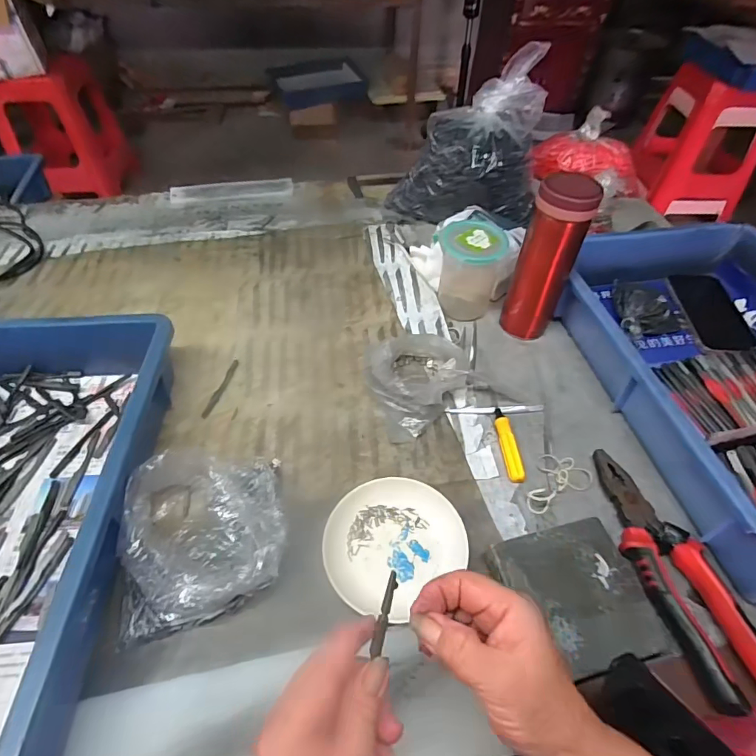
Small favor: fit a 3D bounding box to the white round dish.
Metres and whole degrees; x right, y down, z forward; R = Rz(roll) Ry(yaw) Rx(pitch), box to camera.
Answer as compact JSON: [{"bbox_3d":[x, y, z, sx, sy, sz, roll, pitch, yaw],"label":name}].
[{"bbox_3d":[0.009,0.139,0.398,0.114,0.024,0.108,1,51,-1],"label":"white round dish"}]

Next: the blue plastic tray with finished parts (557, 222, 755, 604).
[{"bbox_3d":[0.394,-0.007,0.495,0.292,0.080,0.425,-8,52,-8],"label":"blue plastic tray with finished parts"}]

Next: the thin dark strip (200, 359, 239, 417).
[{"bbox_3d":[-0.174,0.011,0.513,0.009,0.004,0.083,11,52,7],"label":"thin dark strip"}]

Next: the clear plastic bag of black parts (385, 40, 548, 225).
[{"bbox_3d":[0.126,-0.329,0.675,0.207,0.200,0.139,2,51,0],"label":"clear plastic bag of black parts"}]

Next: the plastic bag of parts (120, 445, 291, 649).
[{"bbox_3d":[-0.146,0.126,0.387,0.131,0.048,0.138,-11,52,-10],"label":"plastic bag of parts"}]

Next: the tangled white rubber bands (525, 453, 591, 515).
[{"bbox_3d":[0.170,0.095,0.447,0.075,0.014,0.047,-22,55,-18],"label":"tangled white rubber bands"}]

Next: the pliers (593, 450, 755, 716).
[{"bbox_3d":[0.247,0.159,0.391,0.061,0.034,0.226,-9,52,-9],"label":"pliers"}]

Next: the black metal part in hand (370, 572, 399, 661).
[{"bbox_3d":[0.004,0.134,0.263,0.007,0.005,0.046,13,85,9],"label":"black metal part in hand"}]

